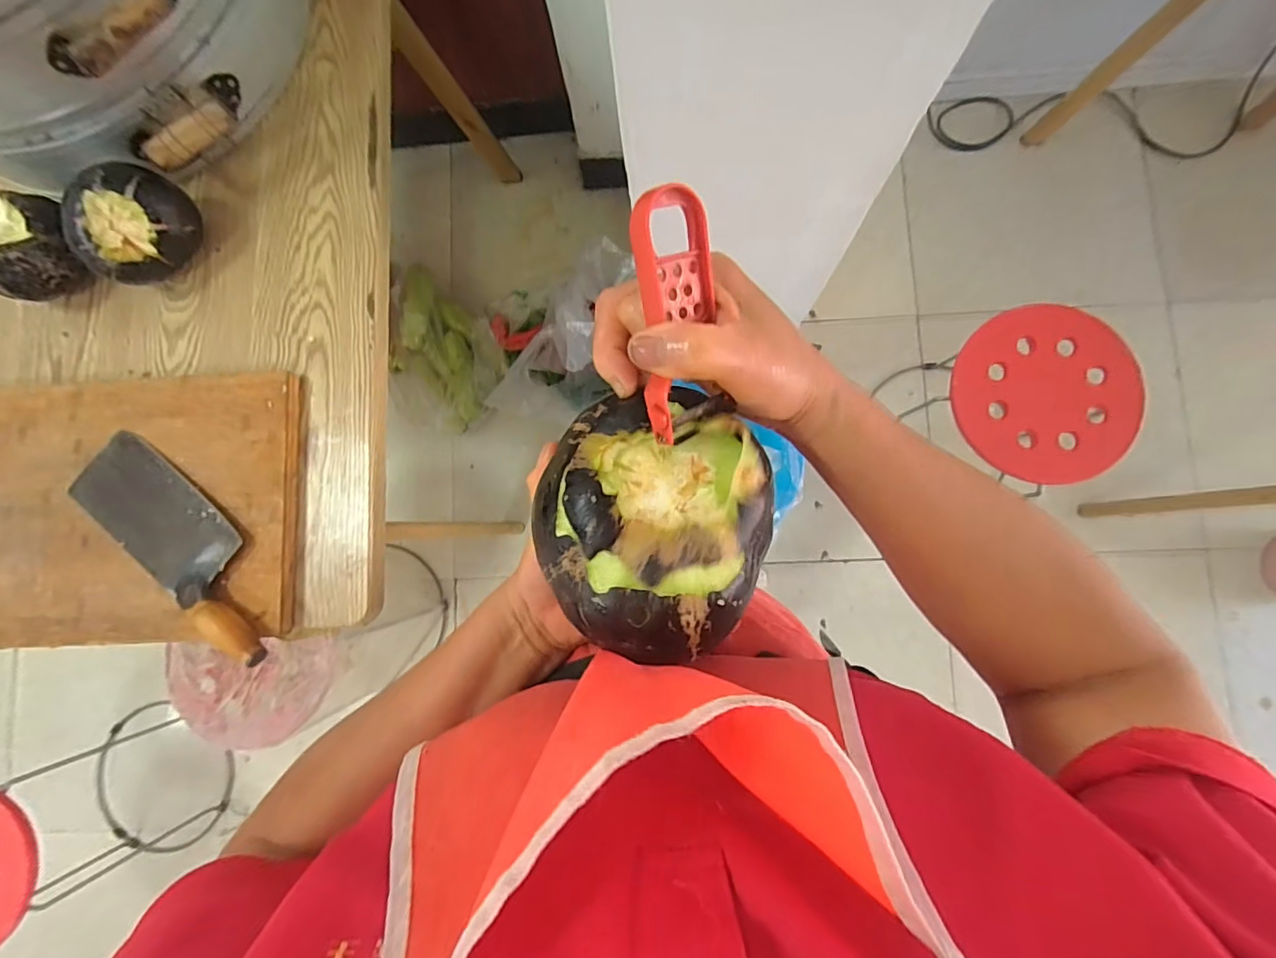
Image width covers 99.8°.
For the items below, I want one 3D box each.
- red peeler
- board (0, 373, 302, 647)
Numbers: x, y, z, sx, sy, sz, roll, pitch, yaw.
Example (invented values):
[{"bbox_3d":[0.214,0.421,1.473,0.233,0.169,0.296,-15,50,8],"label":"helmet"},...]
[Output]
[{"bbox_3d":[0.015,-0.069,0.232,0.038,0.016,0.102,-15,106,-35],"label":"red peeler"},{"bbox_3d":[-0.652,0.037,0.659,0.470,0.038,0.331,-1,83,4],"label":"board"}]

